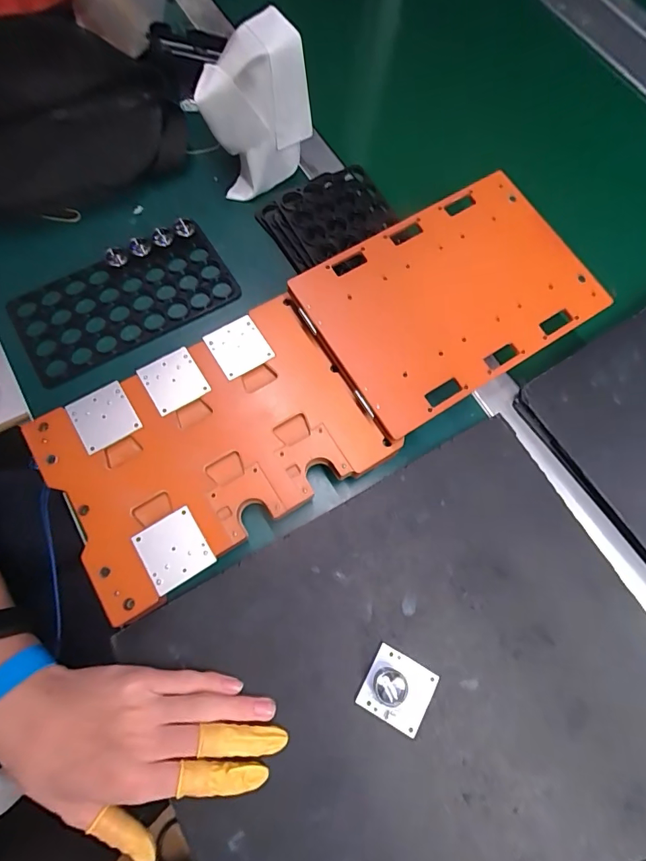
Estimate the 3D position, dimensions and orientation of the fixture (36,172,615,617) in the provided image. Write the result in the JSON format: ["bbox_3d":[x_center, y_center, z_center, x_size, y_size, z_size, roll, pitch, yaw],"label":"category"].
[{"bbox_3d":[0.006,-0.047,0.361,0.448,0.050,0.161,-32,76,-10],"label":"fixture"}]

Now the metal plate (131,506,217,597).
[{"bbox_3d":[-0.107,0.086,0.309,0.044,0.004,0.047,-31,76,-10],"label":"metal plate"}]

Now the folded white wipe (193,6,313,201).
[{"bbox_3d":[-0.065,-0.303,0.414,0.098,0.114,0.070,-24,75,-8],"label":"folded white wipe"}]

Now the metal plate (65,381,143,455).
[{"bbox_3d":[-0.172,-0.010,0.338,0.044,0.004,0.045,-31,75,-12],"label":"metal plate"}]

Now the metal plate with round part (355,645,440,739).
[{"bbox_3d":[0.054,0.186,0.307,0.047,0.012,0.045,29,75,8],"label":"metal plate with round part"}]

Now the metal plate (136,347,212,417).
[{"bbox_3d":[-0.121,-0.040,0.352,0.044,0.004,0.046,-30,80,-14],"label":"metal plate"}]

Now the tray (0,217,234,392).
[{"bbox_3d":[-0.185,-0.124,0.406,0.194,0.011,0.098,-29,75,-9],"label":"tray"}]

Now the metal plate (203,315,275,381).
[{"bbox_3d":[-0.071,-0.070,0.364,0.044,0.005,0.045,-31,76,-10],"label":"metal plate"}]

